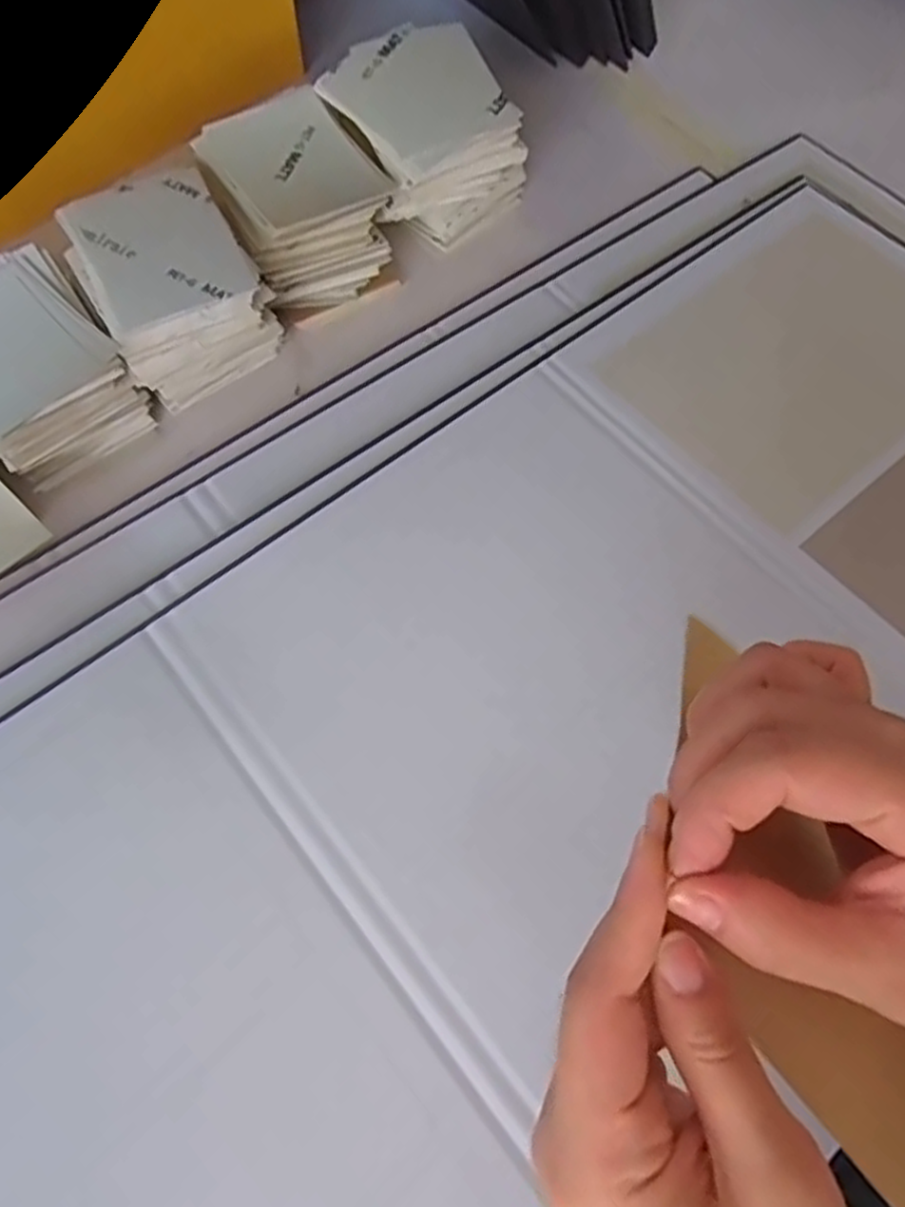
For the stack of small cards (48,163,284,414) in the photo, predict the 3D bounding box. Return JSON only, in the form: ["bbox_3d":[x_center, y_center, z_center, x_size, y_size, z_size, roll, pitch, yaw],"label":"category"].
[{"bbox_3d":[-0.175,-0.196,0.470,0.094,0.076,0.124,-30,71,-13],"label":"stack of small cards"}]

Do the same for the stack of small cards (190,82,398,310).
[{"bbox_3d":[-0.102,-0.266,0.501,0.097,0.074,0.121,-26,70,-12],"label":"stack of small cards"}]

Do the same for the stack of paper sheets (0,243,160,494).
[{"bbox_3d":[-0.256,-0.138,0.448,0.105,0.060,0.131,-40,73,-16],"label":"stack of paper sheets"}]

